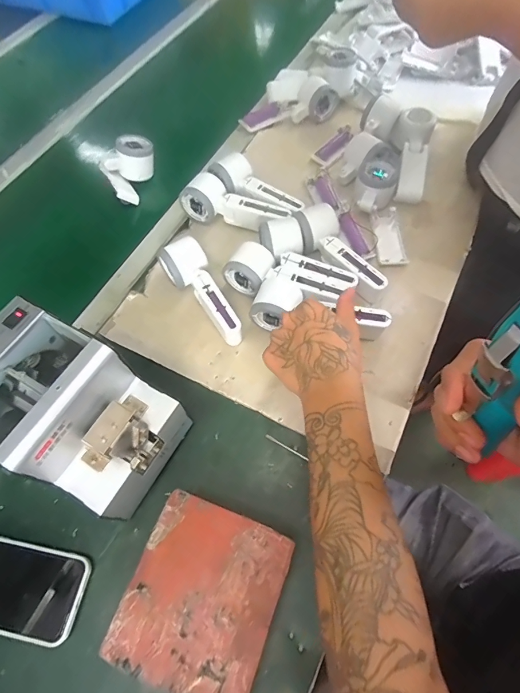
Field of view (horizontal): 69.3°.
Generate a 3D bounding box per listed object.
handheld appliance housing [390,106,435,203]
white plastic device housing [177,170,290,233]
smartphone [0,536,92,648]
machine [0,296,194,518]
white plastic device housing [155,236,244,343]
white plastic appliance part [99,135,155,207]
[{"bbox_3d":[0.231,-0.295,0.583,0.060,0.057,0.153,12,62,8],"label":"handheld appliance housing"},{"bbox_3d":[-0.038,-0.204,0.564,0.160,0.058,0.058,26,65,15],"label":"white plastic device housing"},{"bbox_3d":[-0.245,0.233,0.368,0.145,0.008,0.072,10,64,8],"label":"smartphone"},{"bbox_3d":[-0.183,0.071,0.376,0.171,0.146,0.125,26,65,16],"label":"machine"},{"bbox_3d":[-0.077,-0.068,0.495,0.057,0.057,0.159,-26,63,-12],"label":"white plastic device housing"},{"bbox_3d":[-0.216,-0.291,0.610,0.062,0.051,0.107,13,65,10],"label":"white plastic appliance part"}]

